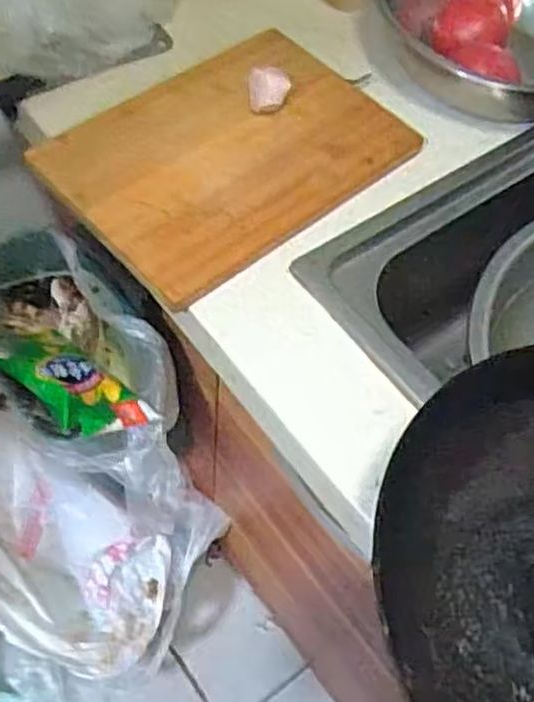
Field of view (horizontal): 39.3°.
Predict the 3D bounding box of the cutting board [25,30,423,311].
[{"bbox_3d":[-0.033,-0.192,0.708,0.315,0.023,0.219,-36,70,-24],"label":"cutting board"}]

